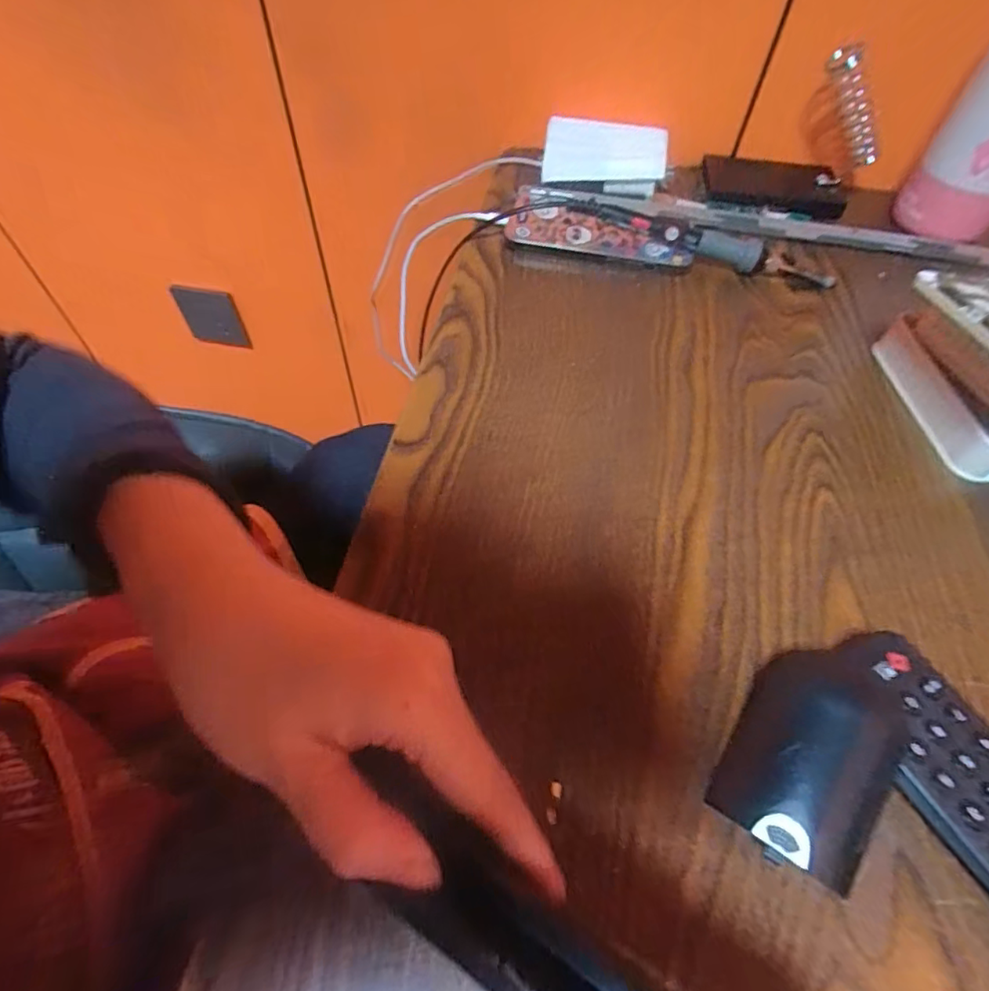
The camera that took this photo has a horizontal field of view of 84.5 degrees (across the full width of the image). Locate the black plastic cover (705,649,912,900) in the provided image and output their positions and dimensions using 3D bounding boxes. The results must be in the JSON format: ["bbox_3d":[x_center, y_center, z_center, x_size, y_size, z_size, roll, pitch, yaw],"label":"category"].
[{"bbox_3d":[0.121,0.100,0.210,0.050,0.023,0.080,31,62,19],"label":"black plastic cover"}]

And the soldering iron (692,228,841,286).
[{"bbox_3d":[0.193,-0.167,0.388,0.102,0.018,0.014,12,57,-10],"label":"soldering iron"}]

